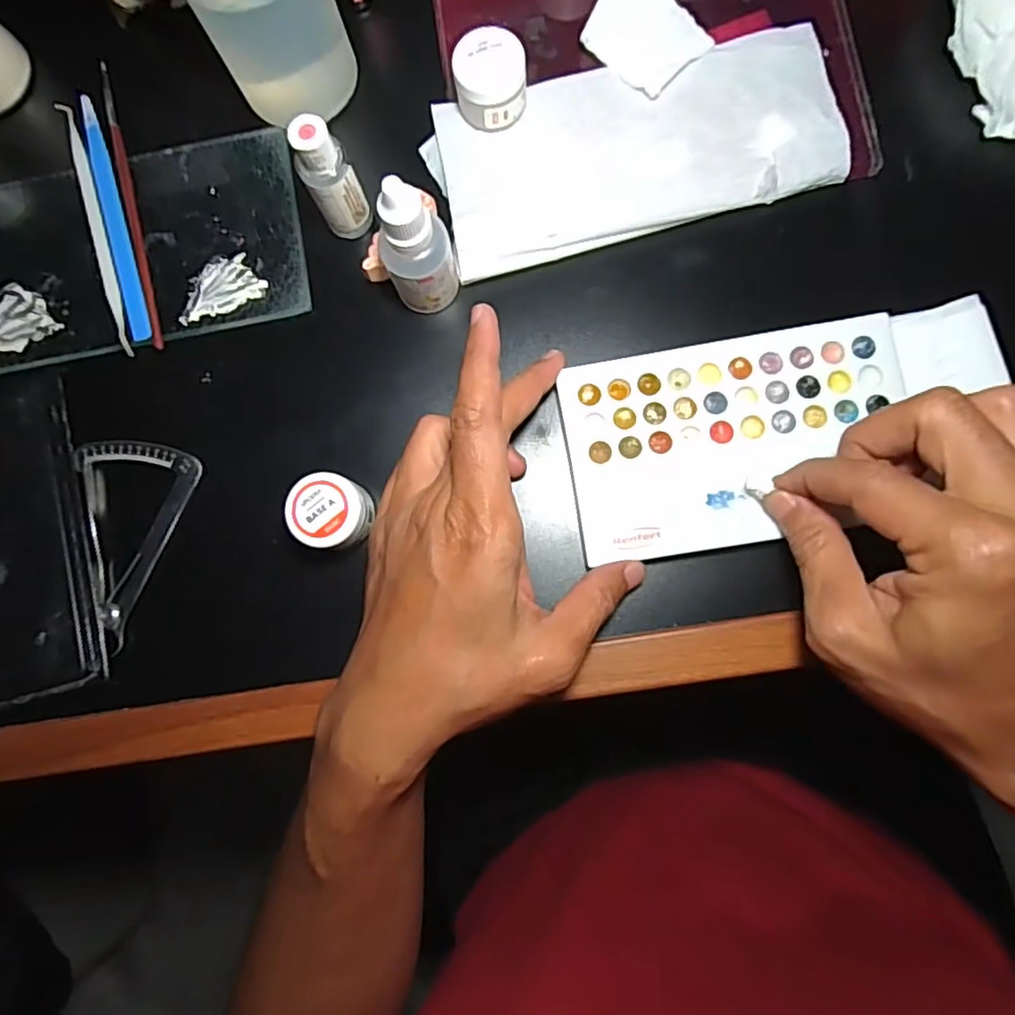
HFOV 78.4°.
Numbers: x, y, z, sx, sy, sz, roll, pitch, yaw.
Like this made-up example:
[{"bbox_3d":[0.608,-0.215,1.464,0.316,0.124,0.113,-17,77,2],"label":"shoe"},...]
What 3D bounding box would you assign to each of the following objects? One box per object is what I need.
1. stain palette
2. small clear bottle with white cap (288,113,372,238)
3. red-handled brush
[{"bbox_3d":[0.103,-0.031,0.279,0.148,0.004,0.092,-10,81,2],"label":"stain palette"},{"bbox_3d":[-0.079,-0.147,0.281,0.021,0.057,0.020,0,84,3],"label":"small clear bottle with white cap"},{"bbox_3d":[-0.190,-0.152,0.313,0.005,0.007,0.154,-15,83,1],"label":"red-handled brush"}]

